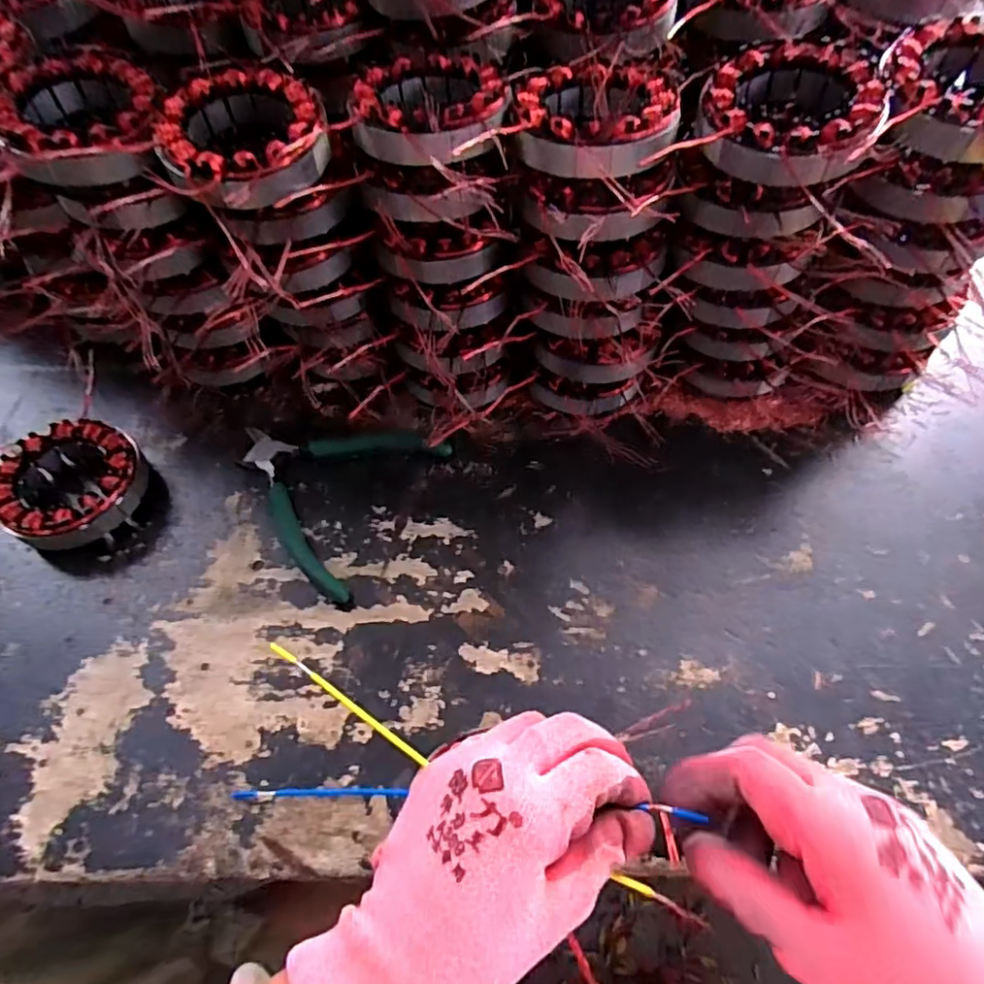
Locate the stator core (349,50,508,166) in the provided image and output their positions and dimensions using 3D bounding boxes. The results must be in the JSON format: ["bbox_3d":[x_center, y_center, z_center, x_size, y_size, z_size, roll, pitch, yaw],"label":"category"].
[{"bbox_3d":[-0.032,-0.209,0.328,0.085,0.024,0.085,-1,60,1],"label":"stator core"}]

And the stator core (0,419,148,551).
[{"bbox_3d":[-0.276,-0.006,0.398,0.084,0.032,0.086,-1,60,1],"label":"stator core"}]

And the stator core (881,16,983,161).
[{"bbox_3d":[0.240,-0.201,0.307,0.082,0.030,0.092,16,62,11],"label":"stator core"}]

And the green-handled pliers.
[{"bbox_3d":[-0.116,-0.006,0.410,0.130,0.014,0.129,24,64,15],"label":"green-handled pliers"}]

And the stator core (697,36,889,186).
[{"bbox_3d":[0.154,-0.193,0.311,0.086,0.029,0.086,-1,60,1],"label":"stator core"}]

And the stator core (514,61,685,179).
[{"bbox_3d":[0.054,-0.198,0.319,0.083,0.025,0.090,1,60,2],"label":"stator core"}]

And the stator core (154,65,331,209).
[{"bbox_3d":[-0.134,-0.182,0.322,0.085,0.033,0.092,-1,60,1],"label":"stator core"}]

